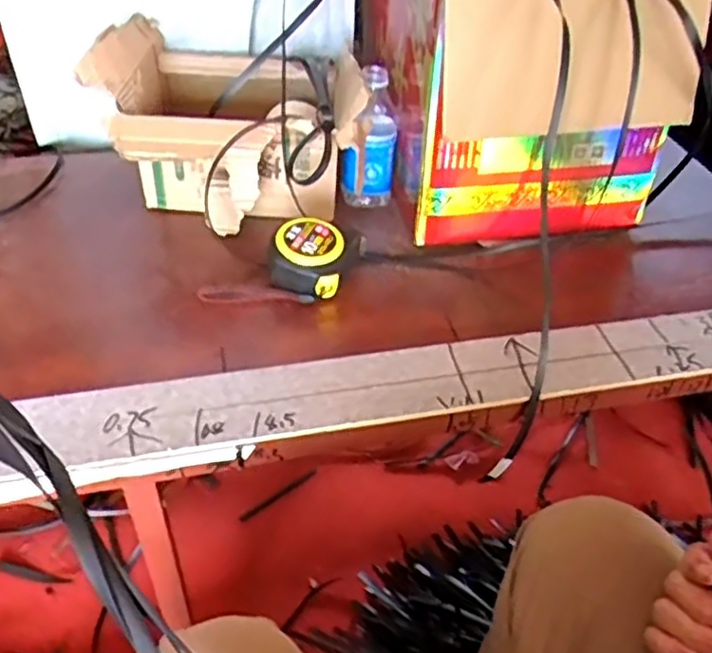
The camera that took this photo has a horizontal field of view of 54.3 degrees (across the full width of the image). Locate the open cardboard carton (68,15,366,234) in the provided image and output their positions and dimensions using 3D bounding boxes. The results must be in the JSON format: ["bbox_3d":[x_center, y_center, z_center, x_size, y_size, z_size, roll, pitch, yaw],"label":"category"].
[{"bbox_3d":[-0.136,-0.240,0.808,0.284,0.156,0.255,4,43,2],"label":"open cardboard carton"}]

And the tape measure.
[{"bbox_3d":[-0.046,-0.070,0.713,0.079,0.049,0.078,4,43,2],"label":"tape measure"}]

